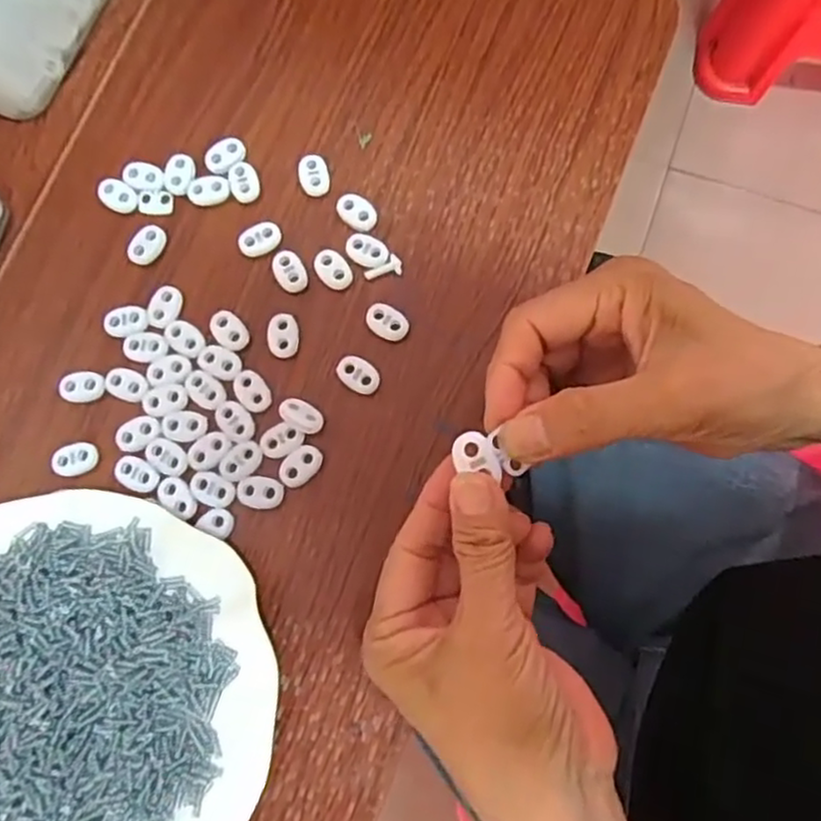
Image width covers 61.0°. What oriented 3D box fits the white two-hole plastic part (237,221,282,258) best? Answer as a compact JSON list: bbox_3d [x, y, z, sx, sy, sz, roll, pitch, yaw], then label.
[{"bbox_3d":[-0.079,-0.090,0.366,0.023,0.005,0.017,-22,80,-3],"label":"white two-hole plastic part"}]

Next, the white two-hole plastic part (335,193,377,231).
[{"bbox_3d":[-0.028,-0.104,0.365,0.022,0.005,0.015,31,82,6],"label":"white two-hole plastic part"}]

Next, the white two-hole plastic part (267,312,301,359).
[{"bbox_3d":[-0.065,-0.038,0.354,0.016,0.004,0.023,-9,80,-1],"label":"white two-hole plastic part"}]

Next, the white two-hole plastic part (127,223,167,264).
[{"bbox_3d":[-0.140,-0.088,0.370,0.015,0.006,0.022,34,82,7],"label":"white two-hole plastic part"}]

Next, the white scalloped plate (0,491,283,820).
[{"bbox_3d":[-0.152,0.131,0.316,0.180,0.026,0.177,0,80,1],"label":"white scalloped plate"}]

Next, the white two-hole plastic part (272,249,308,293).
[{"bbox_3d":[-0.062,-0.073,0.360,0.015,0.004,0.023,-34,81,-5],"label":"white two-hole plastic part"}]

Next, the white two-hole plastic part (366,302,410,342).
[{"bbox_3d":[-0.012,-0.045,0.353,0.023,0.004,0.015,34,82,7],"label":"white two-hole plastic part"}]

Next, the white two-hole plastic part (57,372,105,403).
[{"bbox_3d":[-0.167,-0.012,0.353,0.023,0.004,0.015,1,80,1],"label":"white two-hole plastic part"}]

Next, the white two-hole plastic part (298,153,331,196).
[{"bbox_3d":[-0.051,-0.125,0.371,0.015,0.006,0.021,-21,80,-3],"label":"white two-hole plastic part"}]

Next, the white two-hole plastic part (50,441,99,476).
[{"bbox_3d":[-0.167,0.024,0.346,0.023,0.004,0.016,-14,80,-1],"label":"white two-hole plastic part"}]

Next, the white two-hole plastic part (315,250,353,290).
[{"bbox_3d":[-0.040,-0.073,0.359,0.015,0.004,0.023,-33,81,-5],"label":"white two-hole plastic part"}]

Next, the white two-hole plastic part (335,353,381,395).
[{"bbox_3d":[-0.027,-0.018,0.349,0.024,0.004,0.016,31,82,6],"label":"white two-hole plastic part"}]

